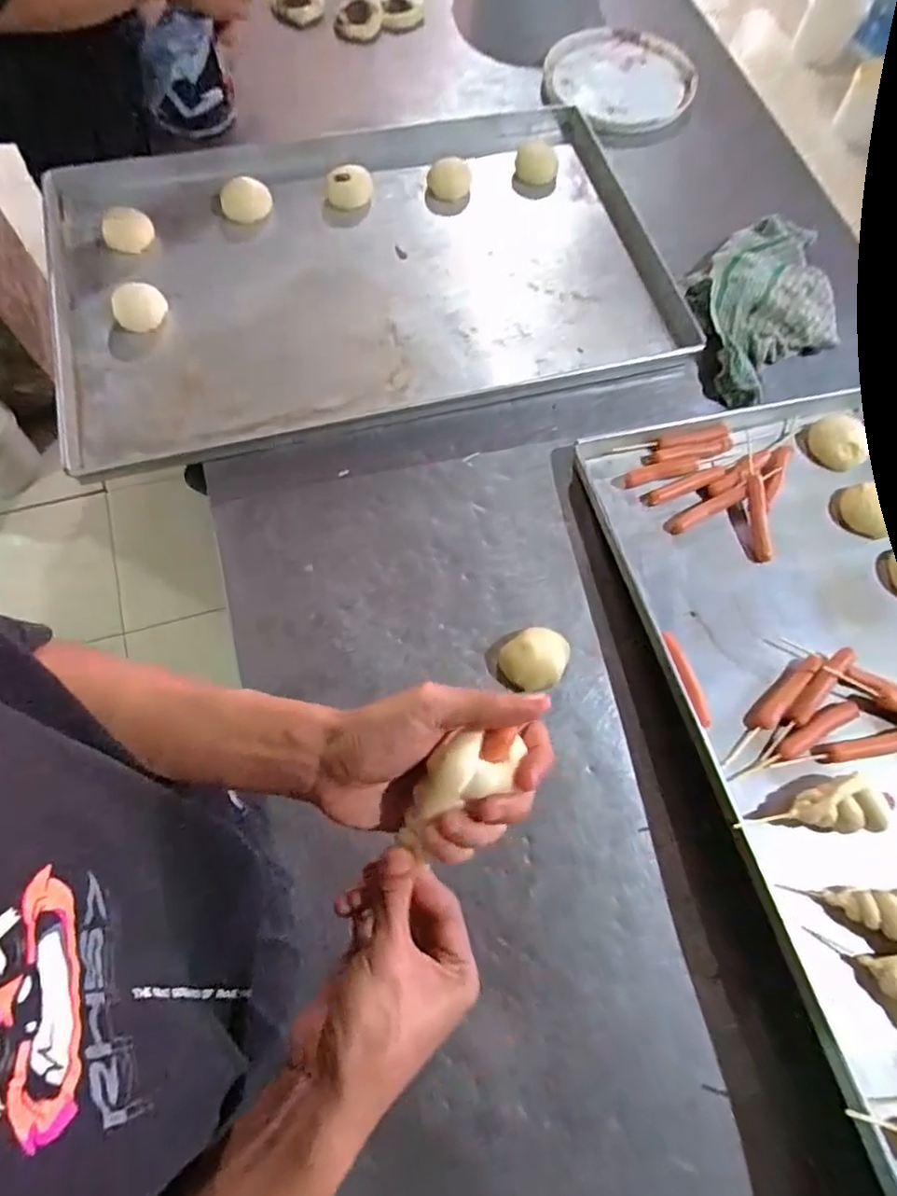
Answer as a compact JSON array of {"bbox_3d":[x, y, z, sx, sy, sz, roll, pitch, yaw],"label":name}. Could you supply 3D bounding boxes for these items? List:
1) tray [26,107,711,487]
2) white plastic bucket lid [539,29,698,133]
[{"bbox_3d":[-0.106,-0.409,0.735,0.728,0.044,0.470,-14,69,-7],"label":"tray"},{"bbox_3d":[0.264,-0.770,0.897,0.224,0.023,0.228,-3,68,-2],"label":"white plastic bucket lid"}]

